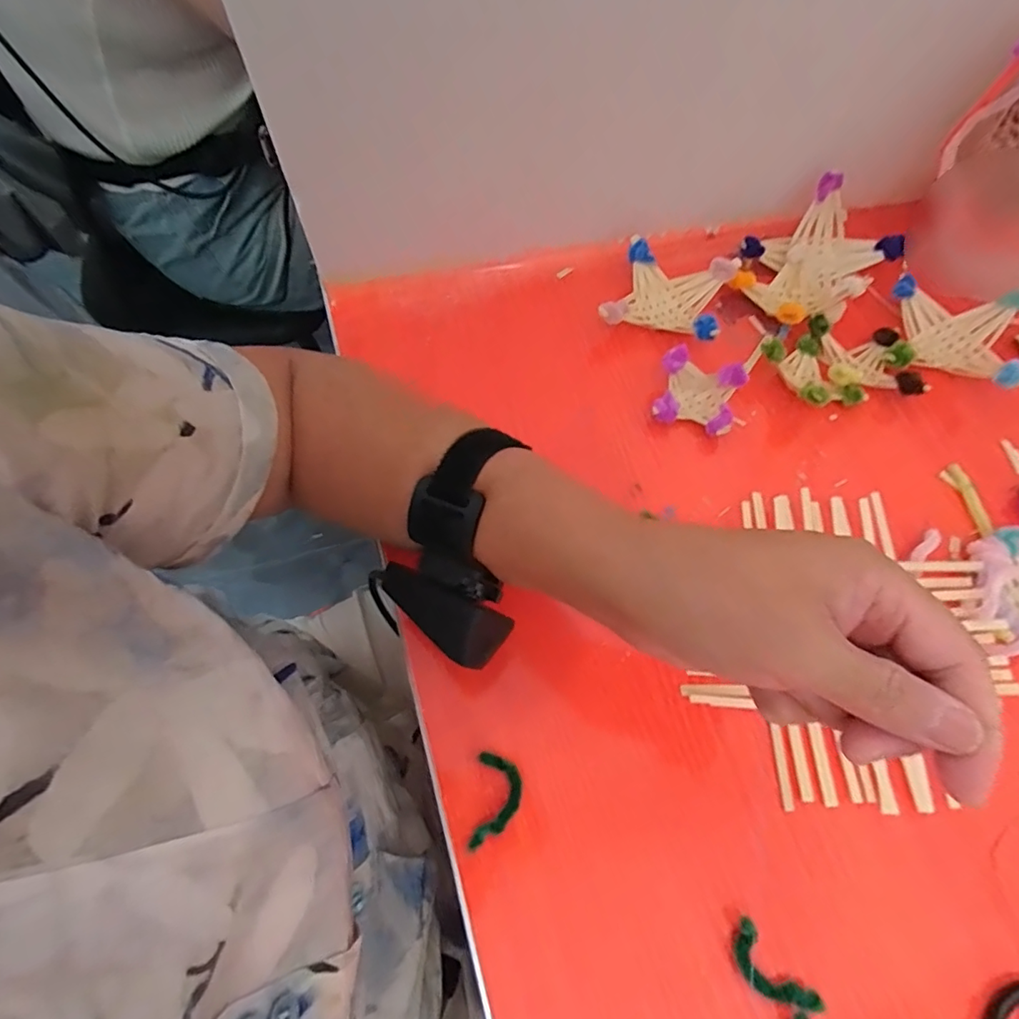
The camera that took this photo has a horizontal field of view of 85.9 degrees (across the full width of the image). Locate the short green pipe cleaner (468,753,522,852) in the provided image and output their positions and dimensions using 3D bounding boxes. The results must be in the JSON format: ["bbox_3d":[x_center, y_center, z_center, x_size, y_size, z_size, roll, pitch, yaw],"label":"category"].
[{"bbox_3d":[-0.006,0.150,0.279,0.023,0.007,0.043,6,65,3],"label":"short green pipe cleaner"}]

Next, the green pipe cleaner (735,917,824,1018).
[{"bbox_3d":[0.110,0.230,0.241,0.037,0.011,0.072,25,67,11],"label":"green pipe cleaner"}]

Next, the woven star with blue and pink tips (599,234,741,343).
[{"bbox_3d":[0.120,-0.160,0.413,0.080,0.029,0.085,21,66,10],"label":"woven star with blue and pink tips"}]

